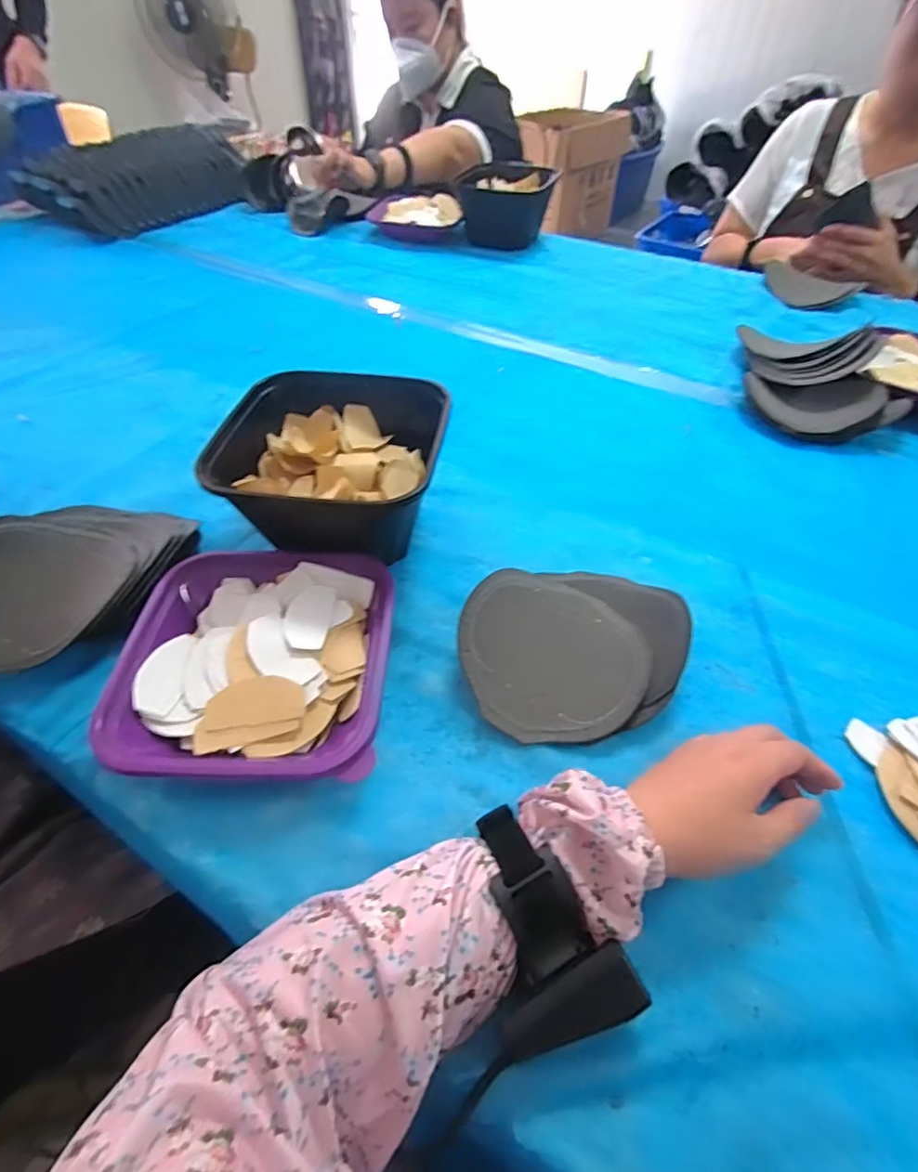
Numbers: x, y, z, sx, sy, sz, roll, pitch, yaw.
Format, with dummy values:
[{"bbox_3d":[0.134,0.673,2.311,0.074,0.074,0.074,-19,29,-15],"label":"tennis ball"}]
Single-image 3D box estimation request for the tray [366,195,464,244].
[{"bbox_3d":[-0.094,-0.765,1.136,0.188,0.054,0.161,-5,49,-3],"label":"tray"}]

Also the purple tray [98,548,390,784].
[{"bbox_3d":[-0.145,0.053,0.408,0.189,0.039,0.190,2,48,2],"label":"purple tray"}]

